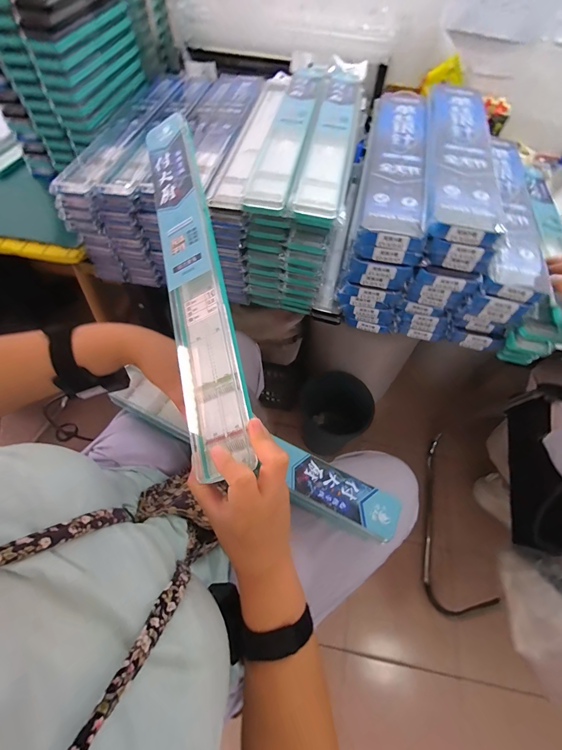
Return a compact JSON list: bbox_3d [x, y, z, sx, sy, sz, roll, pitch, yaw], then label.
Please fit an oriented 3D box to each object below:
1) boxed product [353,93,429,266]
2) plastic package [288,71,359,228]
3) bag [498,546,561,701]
[{"bbox_3d":[0.183,-0.351,0.554,0.095,0.052,0.440,11,58,3],"label":"boxed product"},{"bbox_3d":[0.082,-0.386,0.531,0.071,0.019,0.464,11,58,3],"label":"plastic package"},{"bbox_3d":[0.438,0.364,0.516,0.077,0.229,0.184,6,57,0],"label":"bag"}]

